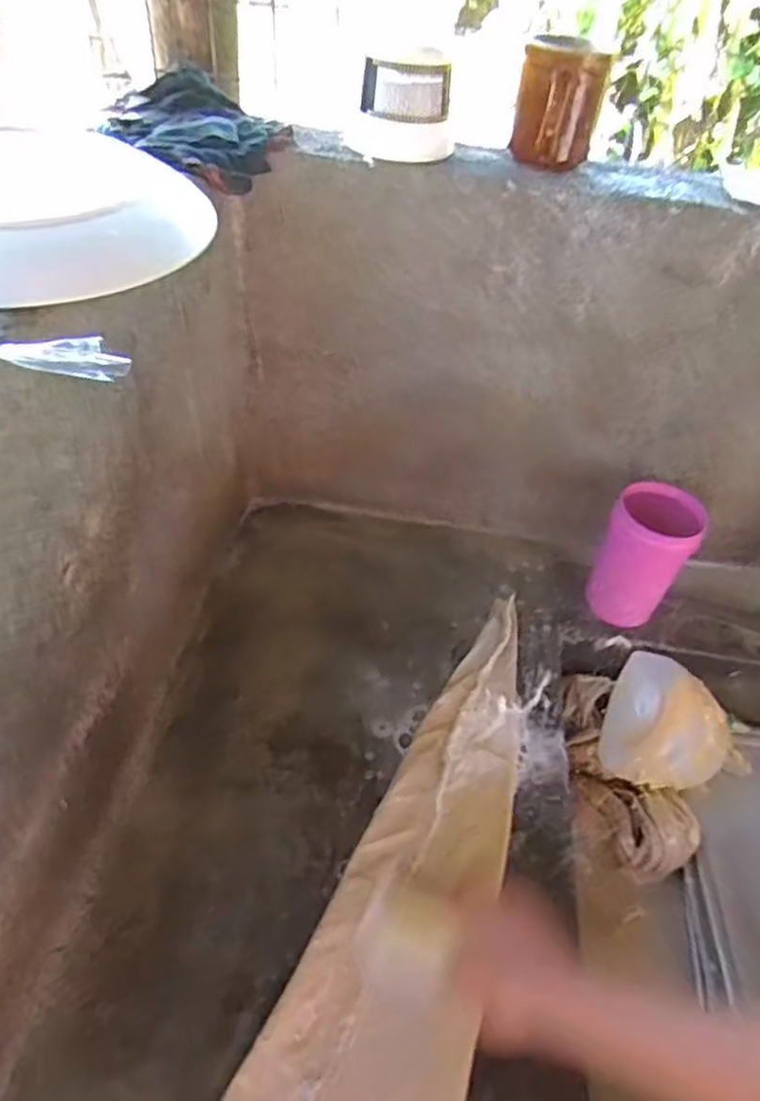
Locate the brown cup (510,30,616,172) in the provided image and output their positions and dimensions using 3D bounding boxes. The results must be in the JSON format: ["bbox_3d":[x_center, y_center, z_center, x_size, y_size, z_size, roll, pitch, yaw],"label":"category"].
[{"bbox_3d":[0.147,-0.364,0.564,0.070,0.091,0.058,13,46,6],"label":"brown cup"}]

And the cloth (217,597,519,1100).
[{"bbox_3d":[0.041,0.241,0.545,0.152,0.031,0.500,19,48,11],"label":"cloth"}]

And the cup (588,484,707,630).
[{"bbox_3d":[0.280,0.005,0.731,0.089,0.143,0.081,3,46,-3],"label":"cup"}]

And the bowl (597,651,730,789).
[{"bbox_3d":[0.311,0.195,0.739,0.128,0.069,0.134,34,73,-25],"label":"bowl"}]

